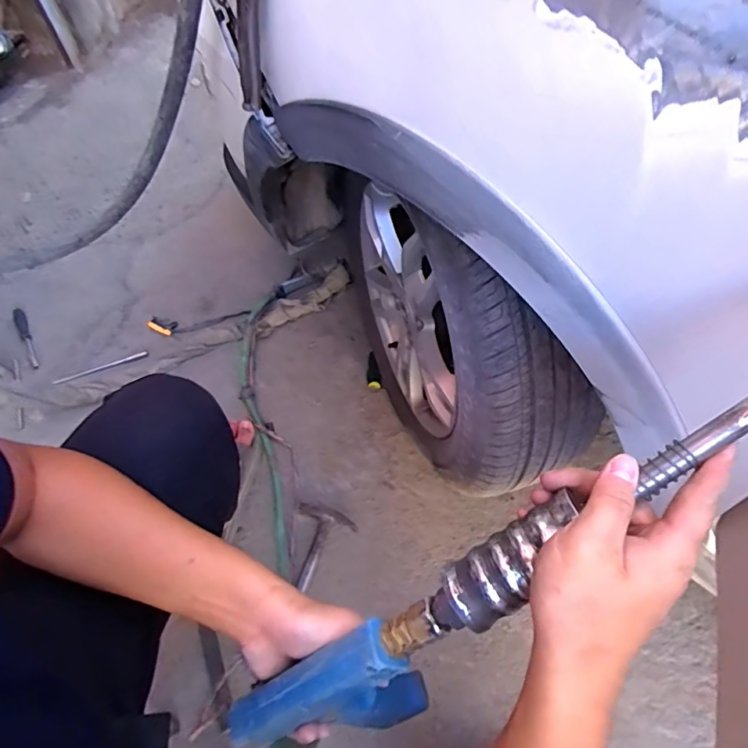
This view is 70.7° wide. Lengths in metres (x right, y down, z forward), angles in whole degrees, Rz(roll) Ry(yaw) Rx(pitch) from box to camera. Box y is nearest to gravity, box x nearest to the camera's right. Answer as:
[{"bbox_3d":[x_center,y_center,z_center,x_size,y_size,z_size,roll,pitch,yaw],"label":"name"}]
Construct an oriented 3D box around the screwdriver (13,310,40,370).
[{"bbox_3d":[-0.782,-0.082,1.186,0.029,0.024,0.184,-28,64,-13],"label":"screwdriver"}]

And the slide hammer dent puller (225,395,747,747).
[{"bbox_3d":[0.130,0.127,0.371,0.577,0.132,0.075,-42,63,18],"label":"slide hammer dent puller"}]

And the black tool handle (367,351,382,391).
[{"bbox_3d":[-0.001,-0.008,1.121,0.028,0.035,0.090,-4,61,-1],"label":"black tool handle"}]

